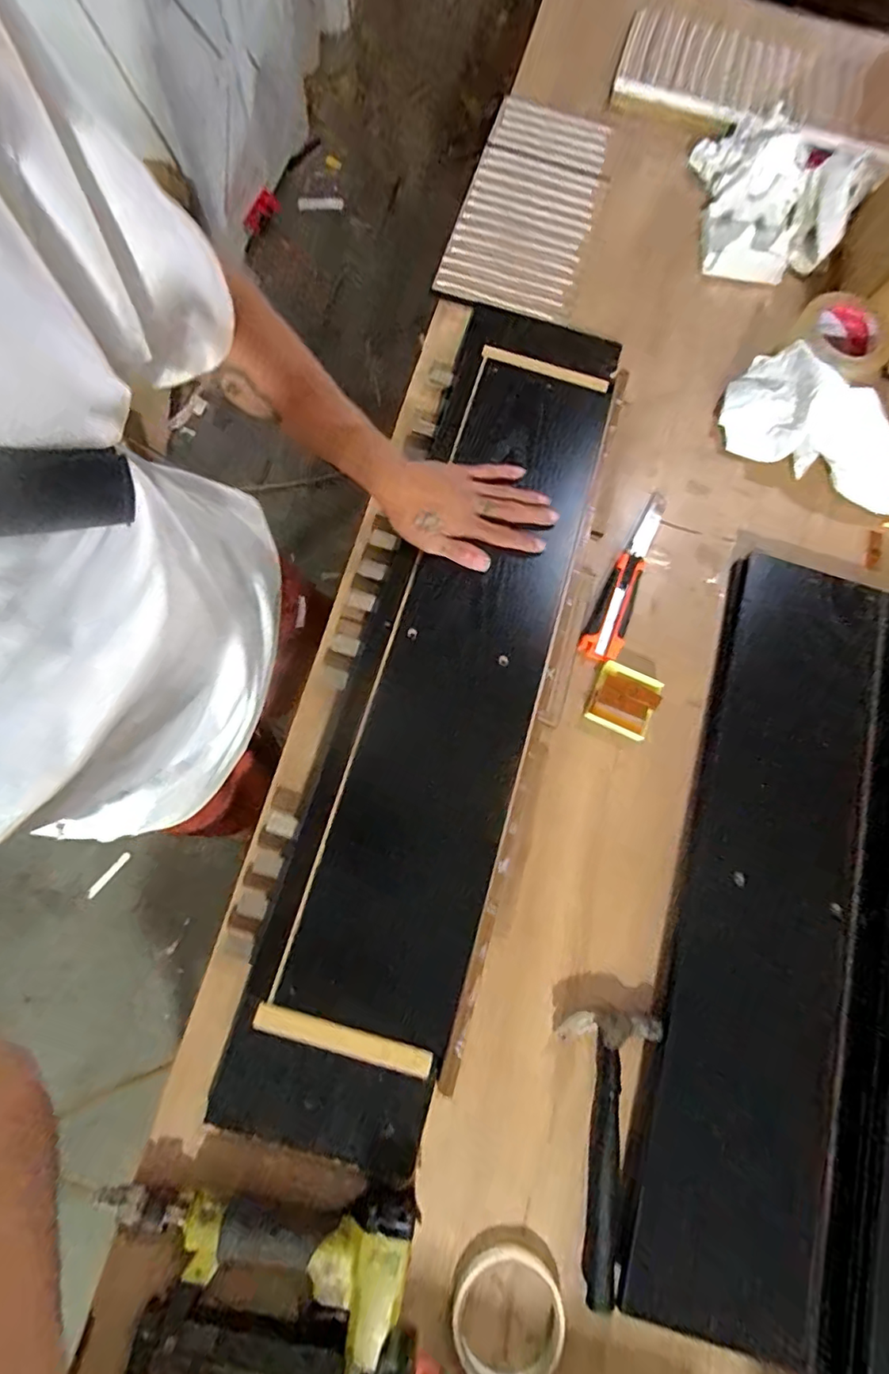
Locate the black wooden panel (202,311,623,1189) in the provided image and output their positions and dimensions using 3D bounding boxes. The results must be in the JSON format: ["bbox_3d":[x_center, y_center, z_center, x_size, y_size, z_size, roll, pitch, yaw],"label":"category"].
[{"bbox_3d":[0.001,-0.028,0.547,0.190,0.029,0.875,17,76,3],"label":"black wooden panel"}]

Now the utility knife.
[{"bbox_3d":[0.207,-0.122,0.597,0.040,0.015,0.211,27,76,4],"label":"utility knife"}]

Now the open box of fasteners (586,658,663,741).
[{"bbox_3d":[0.186,0.013,0.560,0.064,0.014,0.067,26,76,4],"label":"open box of fasteners"}]

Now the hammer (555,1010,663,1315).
[{"bbox_3d":[0.143,0.392,0.455,0.085,0.021,0.209,2,76,-3],"label":"hammer"}]

